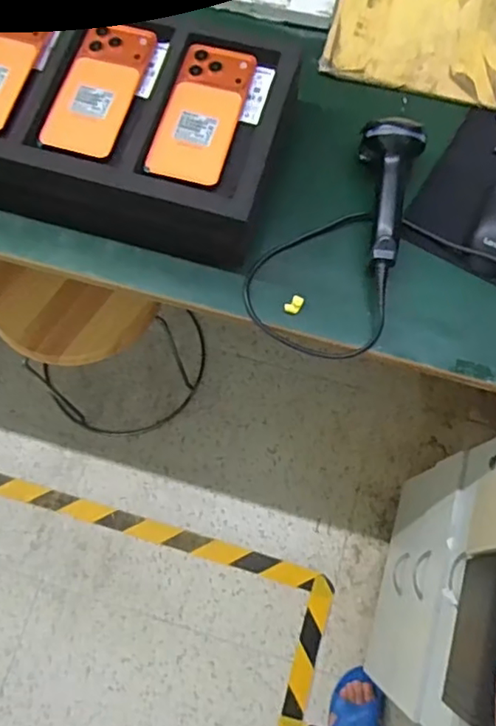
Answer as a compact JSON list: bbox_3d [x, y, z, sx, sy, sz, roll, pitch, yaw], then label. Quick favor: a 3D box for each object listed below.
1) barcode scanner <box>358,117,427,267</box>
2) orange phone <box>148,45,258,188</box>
[{"bbox_3d":[0.147,-0.179,0.631,0.065,0.067,0.156,8,73,3],"label":"barcode scanner"},{"bbox_3d":[-0.046,-0.256,0.604,0.078,0.005,0.165,14,73,5],"label":"orange phone"}]

